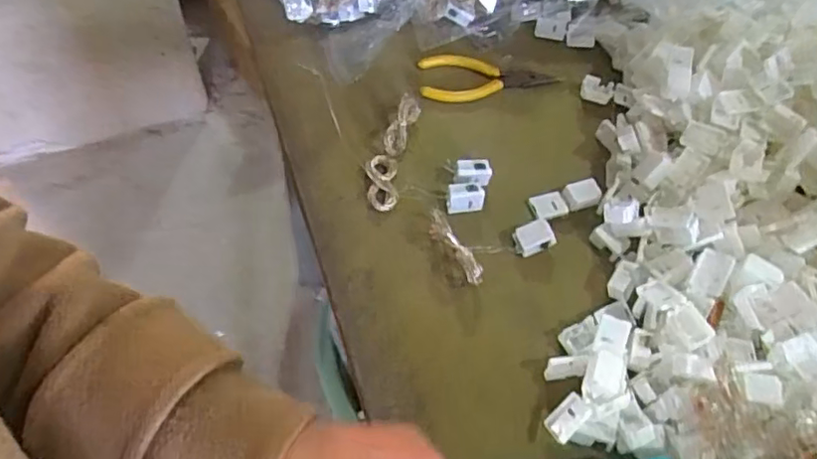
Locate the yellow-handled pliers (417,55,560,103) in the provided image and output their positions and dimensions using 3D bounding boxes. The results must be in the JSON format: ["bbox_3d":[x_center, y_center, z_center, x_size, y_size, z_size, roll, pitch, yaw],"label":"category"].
[{"bbox_3d":[0.068,-0.134,0.526,0.120,0.011,0.044,-5,59,-8],"label":"yellow-handled pliers"}]

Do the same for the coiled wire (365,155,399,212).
[{"bbox_3d":[-0.020,-0.038,0.446,0.023,0.011,0.047,1,58,-4],"label":"coiled wire"}]

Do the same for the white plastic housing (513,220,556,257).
[{"bbox_3d":[0.090,0.007,0.434,0.025,0.019,0.019,-13,60,-12],"label":"white plastic housing"}]

